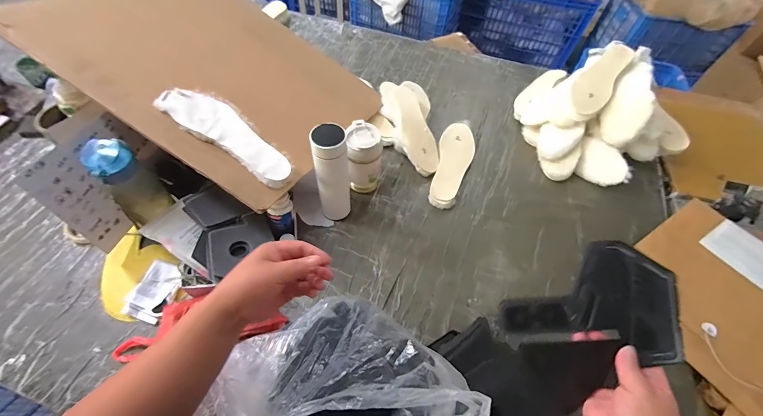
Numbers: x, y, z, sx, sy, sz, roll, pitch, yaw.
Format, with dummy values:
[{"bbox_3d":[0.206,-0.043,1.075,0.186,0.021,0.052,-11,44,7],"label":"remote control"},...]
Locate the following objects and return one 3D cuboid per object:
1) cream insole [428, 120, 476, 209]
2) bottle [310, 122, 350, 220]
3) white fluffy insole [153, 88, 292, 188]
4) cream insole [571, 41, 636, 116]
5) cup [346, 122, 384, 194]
[{"bbox_3d":[0.180,-0.119,0.843,0.086,0.031,0.279,19,58,9],"label":"cream insole"},{"bbox_3d":[-0.098,-0.057,0.673,0.065,0.234,0.068,-9,58,-9],"label":"bottle"},{"bbox_3d":[-0.275,-0.136,0.605,0.258,0.025,0.087,36,61,1],"label":"white fluffy insole"},{"bbox_3d":[0.539,-0.322,0.823,0.085,0.013,0.223,34,78,17],"label":"cream insole"},{"bbox_3d":[-0.040,-0.107,0.756,0.078,0.162,0.076,2,57,-2],"label":"cup"}]

